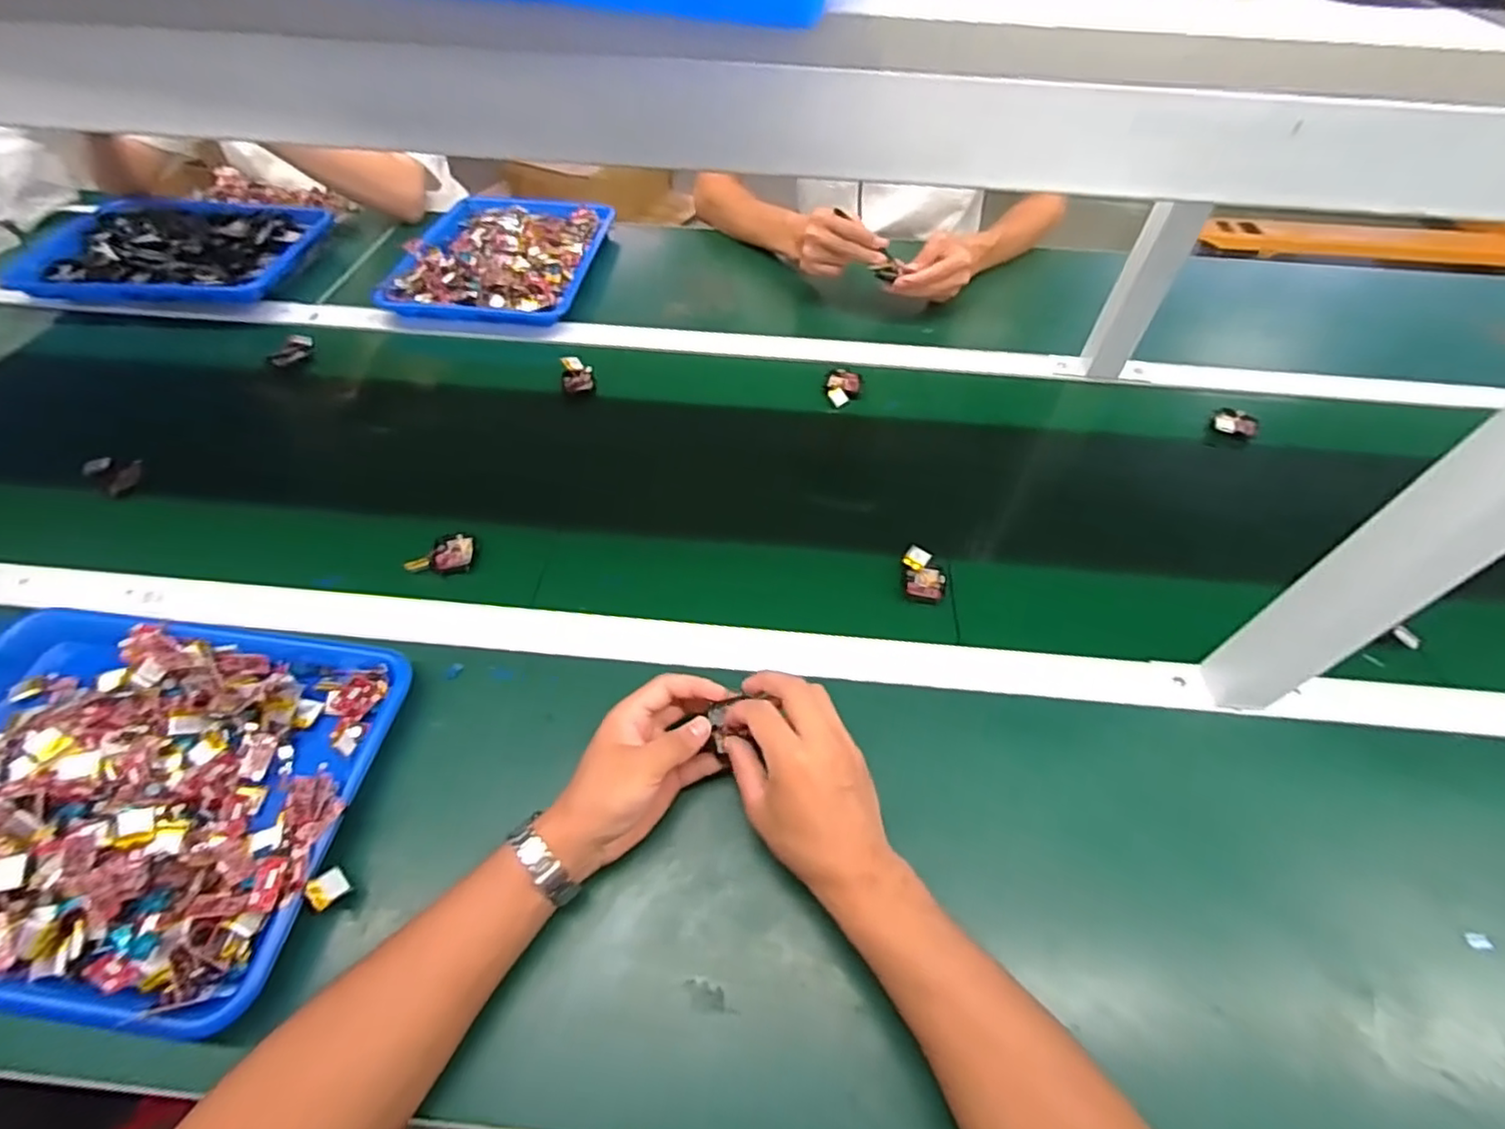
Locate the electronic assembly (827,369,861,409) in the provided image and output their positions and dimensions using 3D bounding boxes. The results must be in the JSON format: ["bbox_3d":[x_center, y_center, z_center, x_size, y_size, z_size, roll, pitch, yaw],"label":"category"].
[{"bbox_3d":[0.109,-0.210,0.763,0.039,0.012,0.056,6,53,3],"label":"electronic assembly"}]

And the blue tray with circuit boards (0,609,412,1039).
[{"bbox_3d":[-0.439,0.151,0.448,0.338,0.045,0.259,7,53,4],"label":"blue tray with circuit boards"}]

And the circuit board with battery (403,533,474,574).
[{"bbox_3d":[-0.287,-0.007,0.590,0.057,0.023,0.029,-15,54,-12],"label":"circuit board with battery"}]

